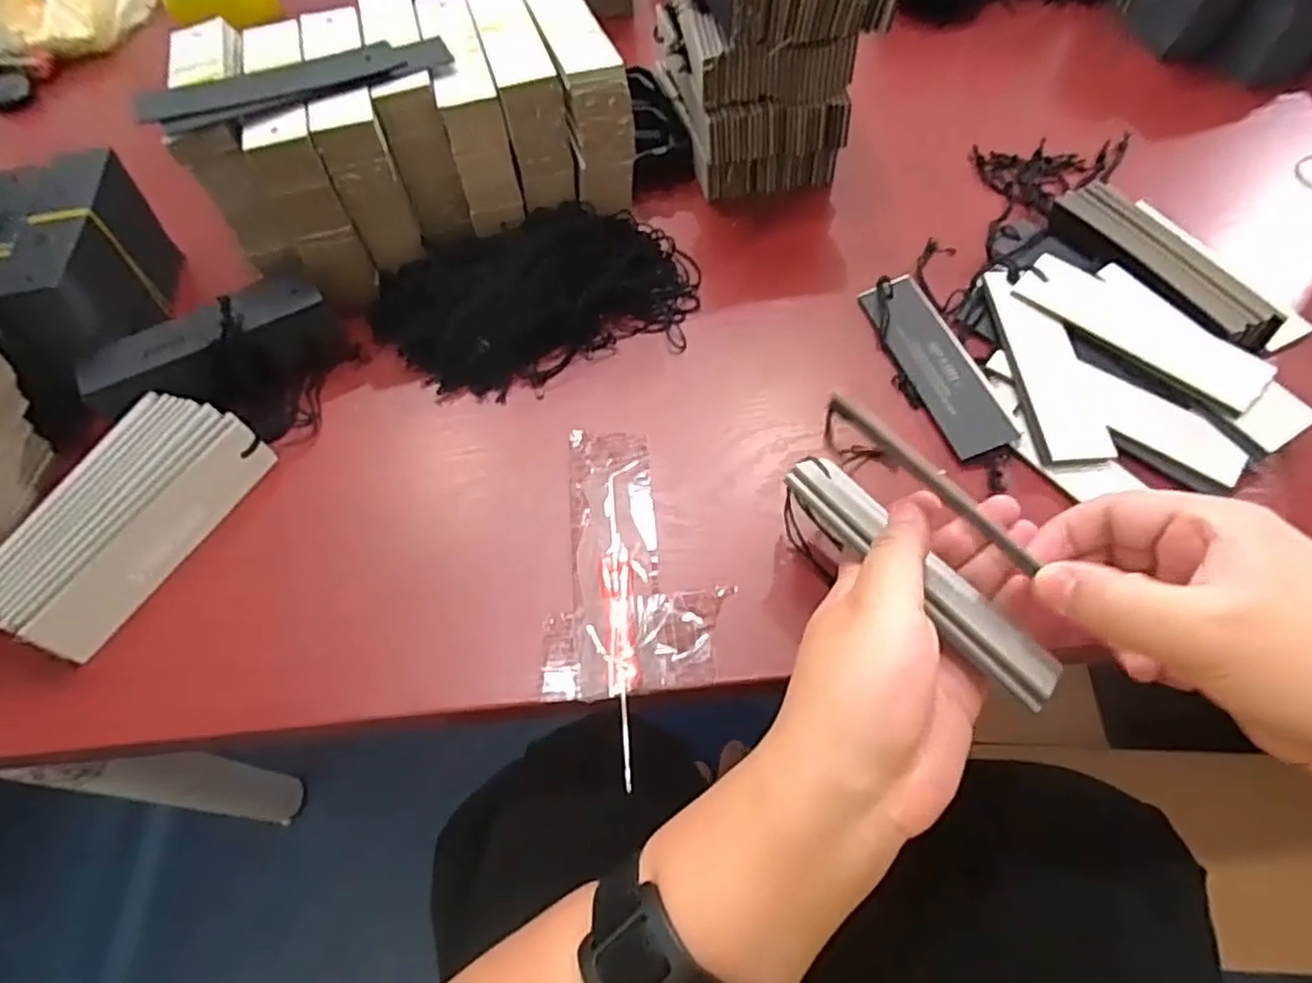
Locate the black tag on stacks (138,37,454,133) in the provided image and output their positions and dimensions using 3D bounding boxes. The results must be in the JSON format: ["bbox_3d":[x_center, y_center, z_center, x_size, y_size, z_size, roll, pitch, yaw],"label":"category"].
[{"bbox_3d":[-0.185,-0.216,0.359,0.154,0.014,0.026,-25,61,-11],"label":"black tag on stacks"}]

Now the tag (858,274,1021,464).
[{"bbox_3d":[0.154,-0.072,0.378,0.036,0.006,0.126,-19,58,3],"label":"tag"}]

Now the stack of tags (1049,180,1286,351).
[{"bbox_3d":[0.281,-0.130,0.387,0.046,0.017,0.133,-23,60,-10],"label":"stack of tags"}]

